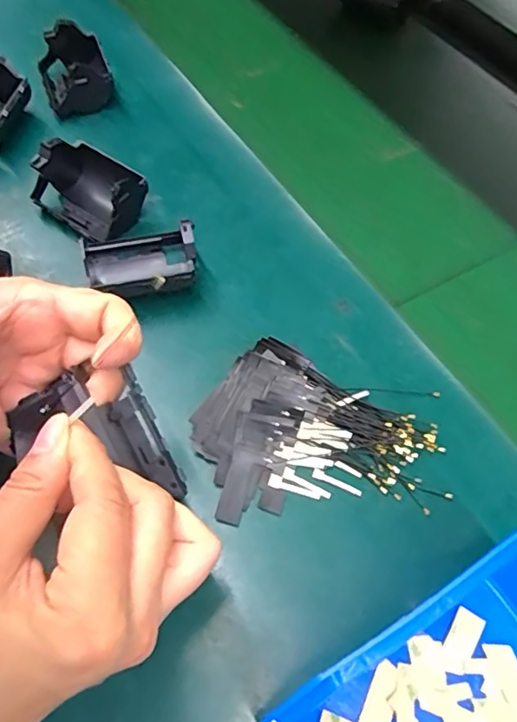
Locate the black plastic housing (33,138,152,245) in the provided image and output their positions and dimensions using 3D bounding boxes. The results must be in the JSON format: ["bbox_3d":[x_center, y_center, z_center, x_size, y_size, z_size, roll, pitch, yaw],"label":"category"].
[{"bbox_3d":[-0.119,-0.121,0.382,0.070,0.038,0.049,31,61,15],"label":"black plastic housing"}]

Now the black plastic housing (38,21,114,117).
[{"bbox_3d":[-0.151,-0.238,0.451,0.049,0.043,0.075,-17,61,-14],"label":"black plastic housing"}]

